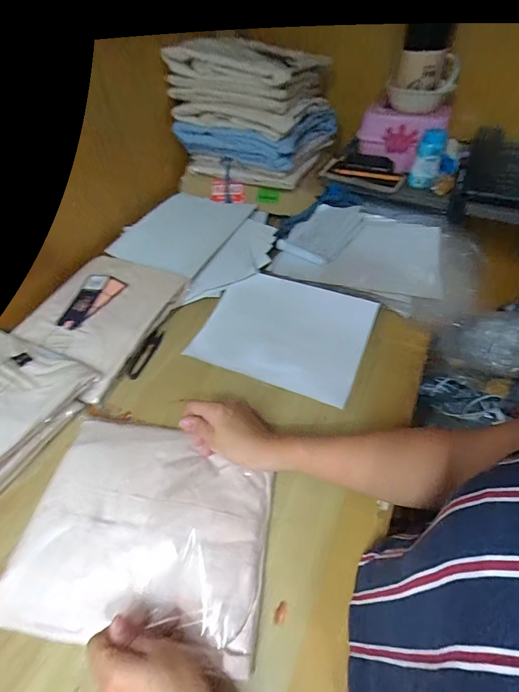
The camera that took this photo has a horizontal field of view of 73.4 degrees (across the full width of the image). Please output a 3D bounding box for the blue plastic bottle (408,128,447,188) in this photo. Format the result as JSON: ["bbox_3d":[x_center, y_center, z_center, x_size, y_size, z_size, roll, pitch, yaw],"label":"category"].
[{"bbox_3d":[0.342,-0.380,0.708,0.049,0.106,0.050,21,9,17],"label":"blue plastic bottle"}]

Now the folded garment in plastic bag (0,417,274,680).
[{"bbox_3d":[-0.114,0.179,0.362,0.240,0.021,0.203,6,50,5],"label":"folded garment in plastic bag"}]

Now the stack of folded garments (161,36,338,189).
[{"bbox_3d":[-0.005,-0.506,0.753,0.289,0.199,0.239,24,54,20],"label":"stack of folded garments"}]

